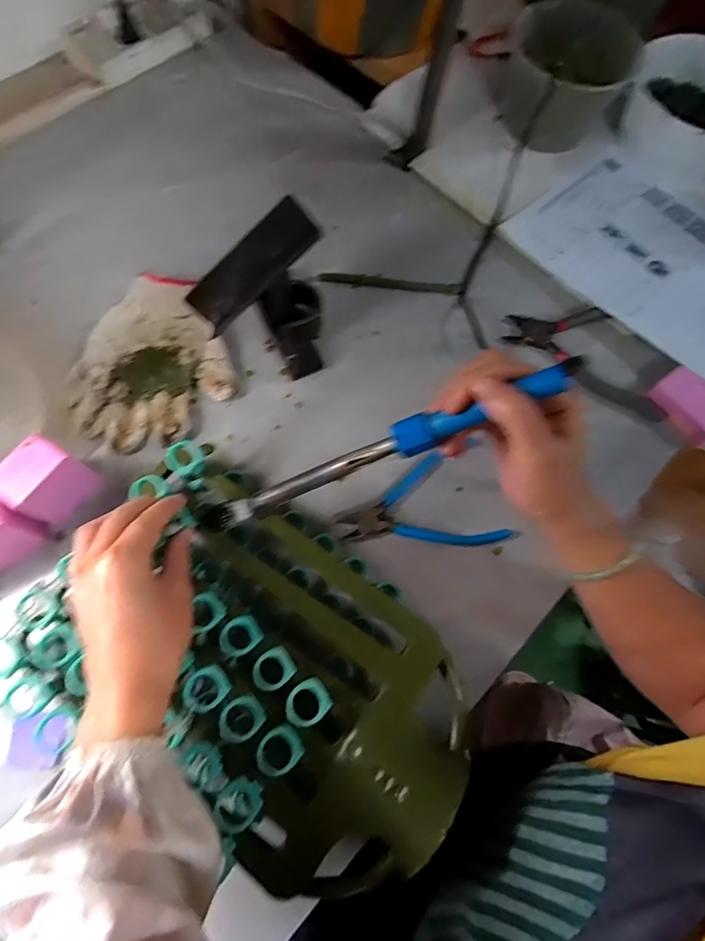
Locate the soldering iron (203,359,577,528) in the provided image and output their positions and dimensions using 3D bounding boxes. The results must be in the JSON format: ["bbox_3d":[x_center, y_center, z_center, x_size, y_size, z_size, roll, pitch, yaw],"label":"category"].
[{"bbox_3d":[0.006,-0.008,0.341,0.293,0.026,0.022,-22,68,25],"label":"soldering iron"}]

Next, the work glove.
[{"bbox_3d":[-0.206,-0.102,0.476,0.156,0.034,0.166,-30,73,-12],"label":"work glove"}]

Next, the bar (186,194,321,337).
[{"bbox_3d":[-0.091,-0.184,0.438,0.130,0.013,0.044,-37,116,17],"label":"bar"}]

